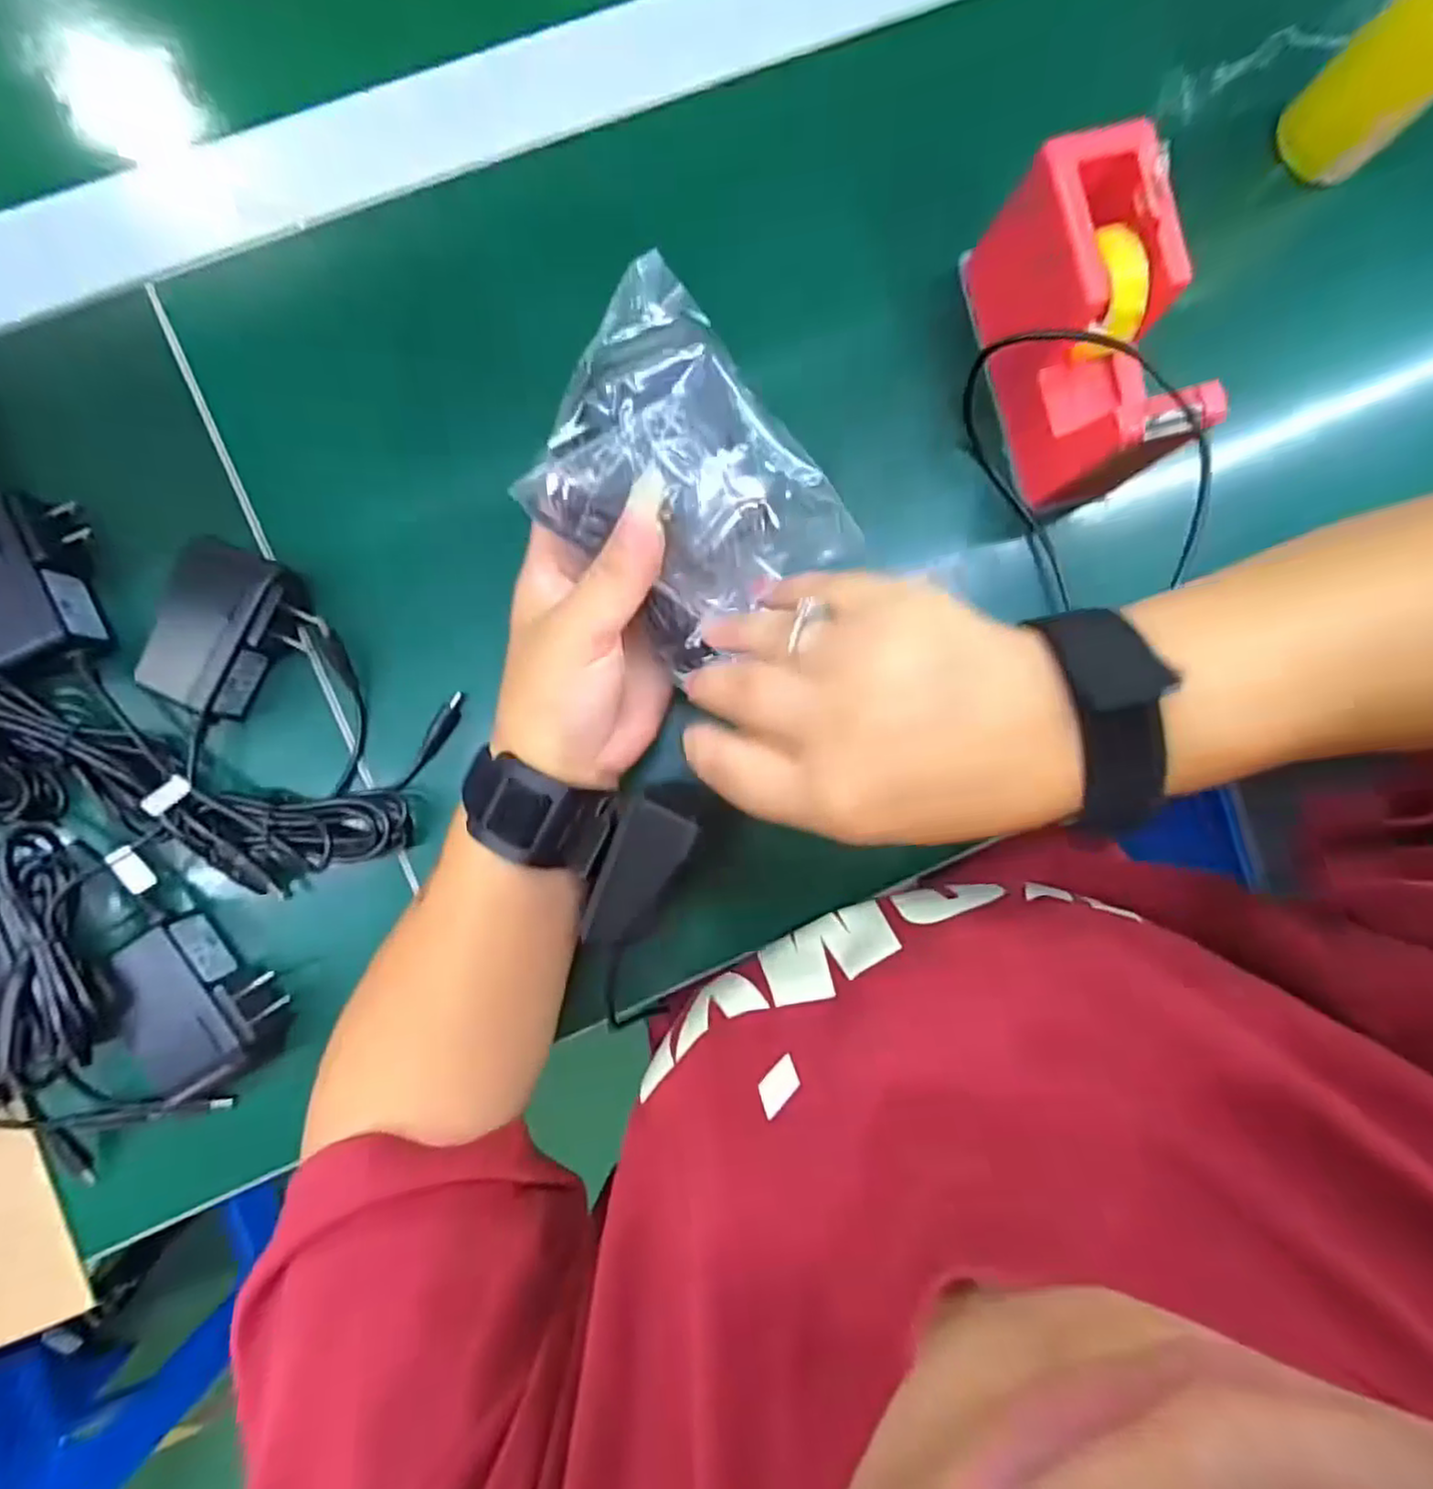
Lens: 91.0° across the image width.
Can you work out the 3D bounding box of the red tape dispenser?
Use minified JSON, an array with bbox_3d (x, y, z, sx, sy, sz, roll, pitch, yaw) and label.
[{"bbox_3d":[0.162,-0.179,0.316,0.056,0.081,0.132,-14,86,-5],"label":"red tape dispenser"}]

